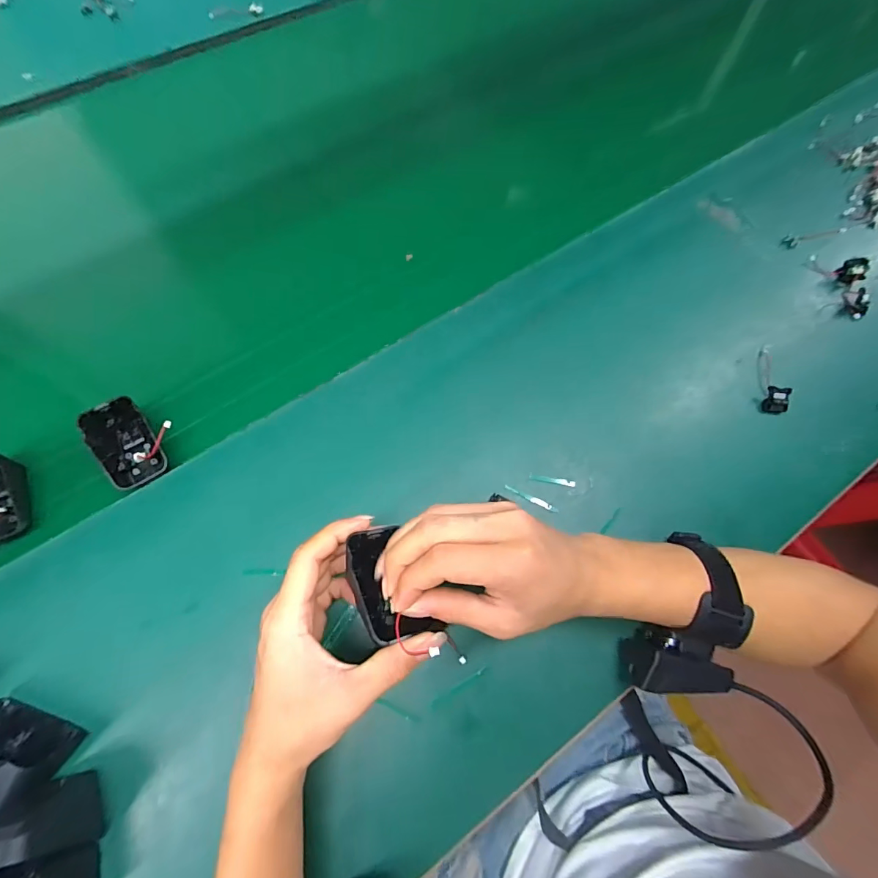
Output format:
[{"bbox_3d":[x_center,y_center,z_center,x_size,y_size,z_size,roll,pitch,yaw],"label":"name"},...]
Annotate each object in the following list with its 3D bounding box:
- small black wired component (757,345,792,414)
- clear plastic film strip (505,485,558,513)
[{"bbox_3d":[0.327,-0.062,0.429,0.022,0.028,0.069,1,71,-1],"label":"small black wired component"},{"bbox_3d":[0.079,0.050,0.371,0.048,0.005,0.006,25,73,7],"label":"clear plastic film strip"}]

